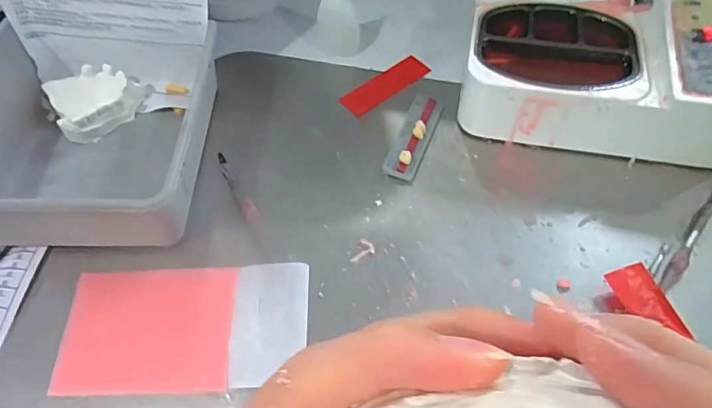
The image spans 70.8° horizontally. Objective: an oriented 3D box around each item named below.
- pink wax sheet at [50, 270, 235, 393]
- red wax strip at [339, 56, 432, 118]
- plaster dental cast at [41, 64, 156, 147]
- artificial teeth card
[{"bbox_3d":[-0.124,0.075,0.301,0.101,0.004,0.074,-3,61,3],"label":"pink wax sheet"},{"bbox_3d":[0.026,-0.100,0.414,0.083,0.004,0.028,-37,62,-20],"label":"red wax strip"},{"bbox_3d":[-0.196,-0.082,0.387,0.069,0.029,0.055,-31,60,-17],"label":"plaster dental cast"},{"bbox_3d":[0.044,-0.053,0.374,0.023,0.011,0.082,18,58,14],"label":"artificial teeth card"}]

